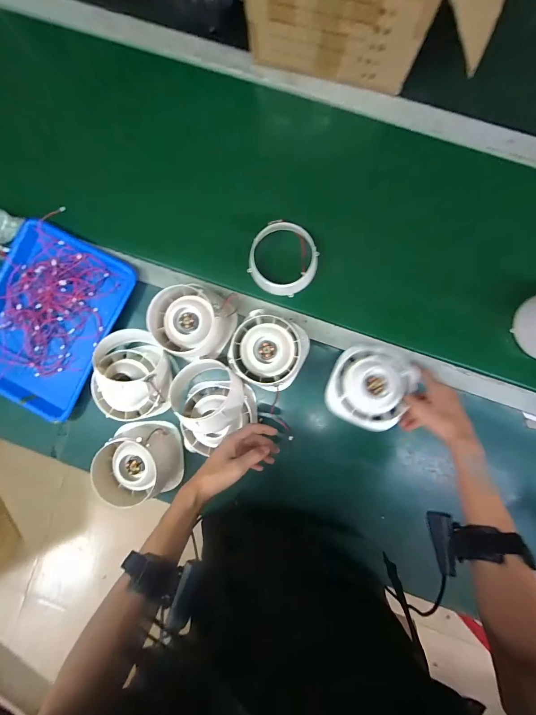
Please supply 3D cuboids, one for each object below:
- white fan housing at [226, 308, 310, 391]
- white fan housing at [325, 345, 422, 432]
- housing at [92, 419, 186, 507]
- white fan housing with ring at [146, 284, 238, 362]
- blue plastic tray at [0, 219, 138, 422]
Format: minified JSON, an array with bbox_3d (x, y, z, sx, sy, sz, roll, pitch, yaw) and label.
[{"bbox_3d":[0.000,-0.012,0.561,0.135,0.074,0.135,0,90,3],"label":"white fan housing"},{"bbox_3d":[0.180,0.052,0.544,0.126,0.057,0.140,28,90,2],"label":"white fan housing"},{"bbox_3d":[-0.230,0.192,0.572,0.122,0.111,0.125,0,90,3],"label":"housing"},{"bbox_3d":[-0.138,-0.060,0.564,0.132,0.083,0.121,19,91,3],"label":"white fan housing with ring"},{"bbox_3d":[-0.427,-0.072,0.609,0.242,0.032,0.333,27,90,2],"label":"blue plastic tray"}]

